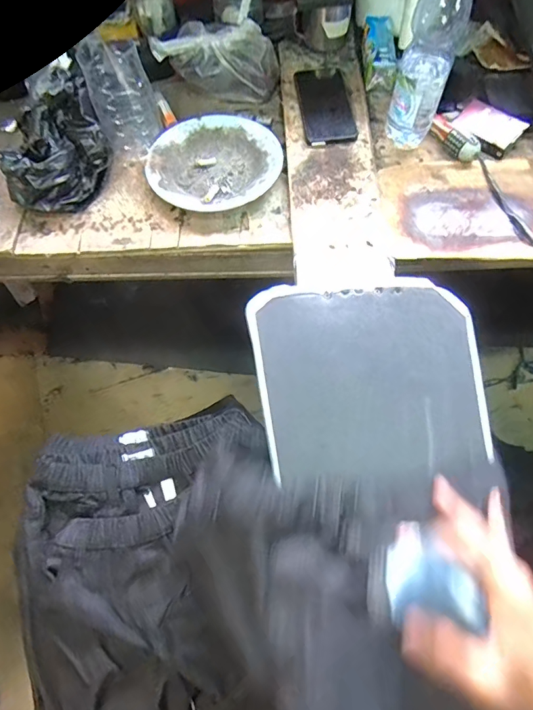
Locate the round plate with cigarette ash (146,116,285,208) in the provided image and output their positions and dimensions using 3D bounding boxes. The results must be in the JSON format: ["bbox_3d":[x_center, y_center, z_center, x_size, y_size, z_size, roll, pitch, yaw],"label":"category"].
[{"bbox_3d":[-0.077,-0.282,0.645,0.190,0.026,0.174,0,65,1],"label":"round plate with cigarette ash"}]

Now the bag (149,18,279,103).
[{"bbox_3d":[-0.077,-0.466,0.686,0.177,0.066,0.087,17,66,9],"label":"bag"}]

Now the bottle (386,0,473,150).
[{"bbox_3d":[0.213,-0.391,0.576,0.068,0.229,0.055,17,66,9],"label":"bottle"}]

